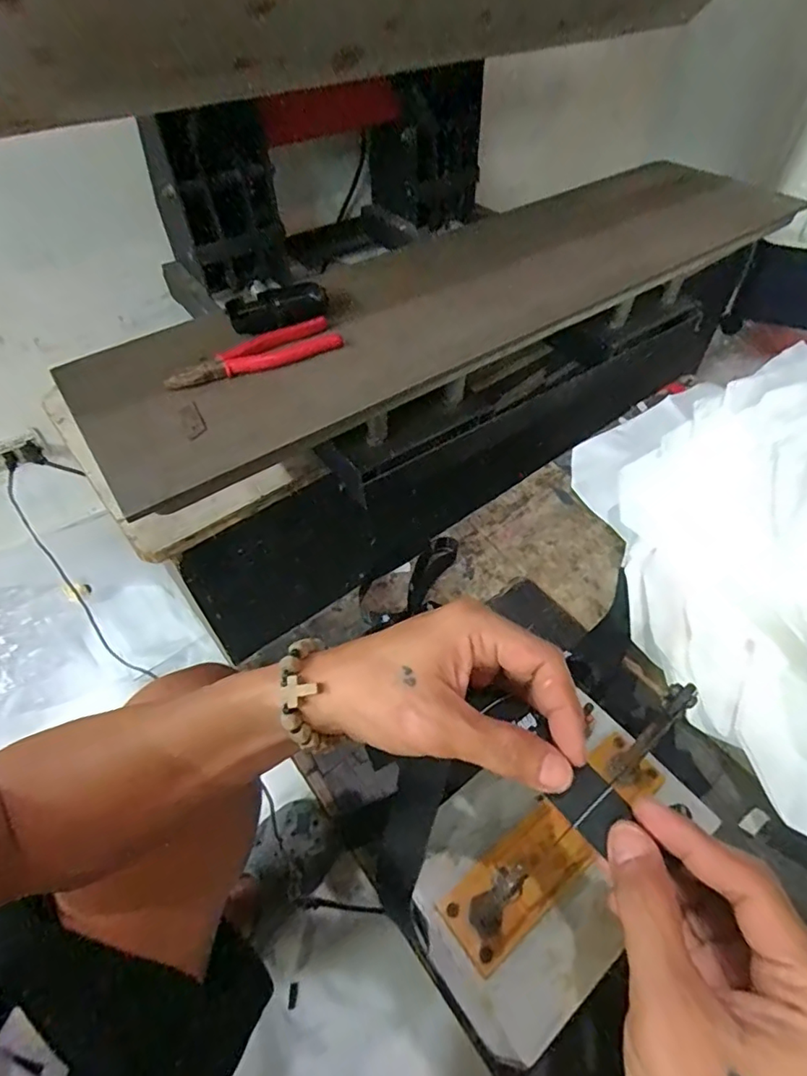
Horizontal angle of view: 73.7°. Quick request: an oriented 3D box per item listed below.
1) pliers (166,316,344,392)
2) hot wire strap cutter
[{"bbox_3d":[-0.152,-0.188,0.557,0.178,0.017,0.049,-26,55,-18],"label":"pliers"},{"bbox_3d":[0.087,0.158,0.283,0.173,0.095,0.110,-31,57,-21],"label":"hot wire strap cutter"}]

